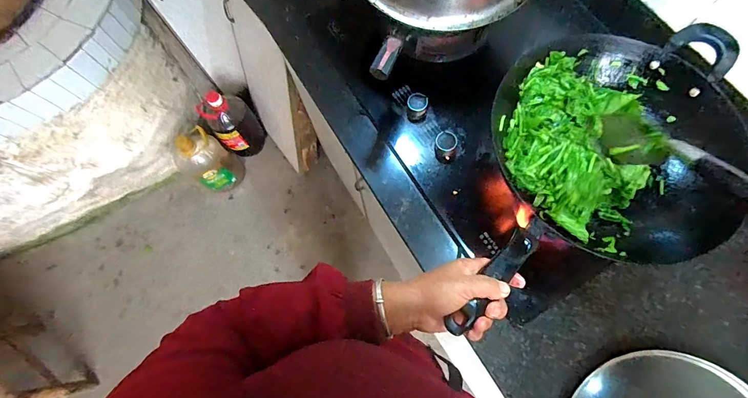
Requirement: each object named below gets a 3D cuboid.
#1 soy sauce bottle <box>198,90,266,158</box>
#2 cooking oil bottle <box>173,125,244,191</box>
[{"bbox_3d":[-0.563,-0.304,1.417,0.170,0.325,0.150,-39,76,-9],"label":"soy sauce bottle"},{"bbox_3d":[-0.663,-0.150,1.395,0.158,0.316,0.175,28,76,10],"label":"cooking oil bottle"}]

